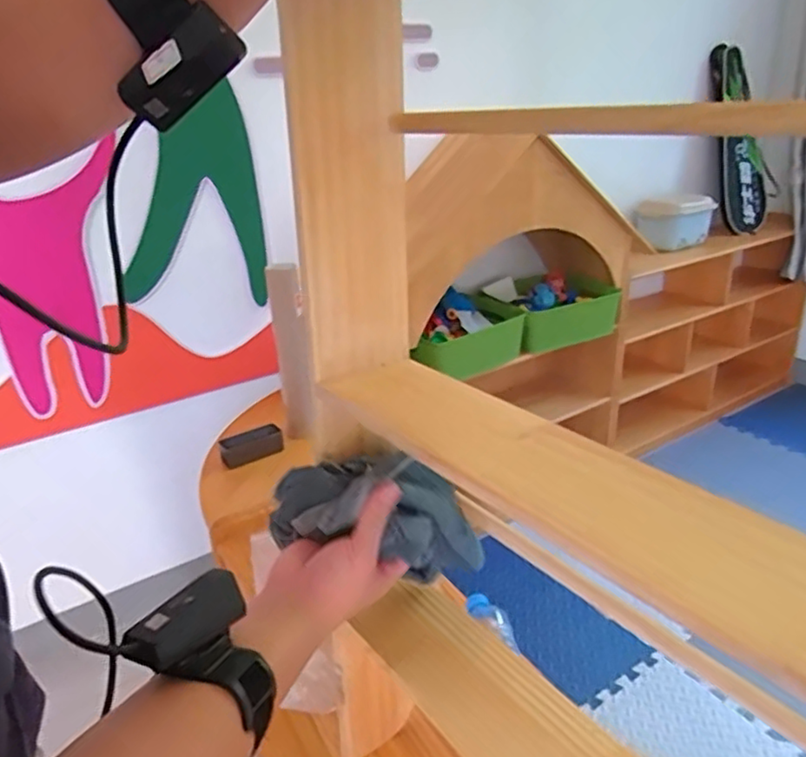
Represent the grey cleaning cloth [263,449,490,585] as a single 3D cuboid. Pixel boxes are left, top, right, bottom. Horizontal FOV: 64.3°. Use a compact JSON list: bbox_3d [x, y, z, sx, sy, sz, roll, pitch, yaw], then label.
[{"bbox_3d":[-0.015,0.116,0.548,0.183,0.087,0.078,16,22,-4],"label":"grey cleaning cloth"}]

